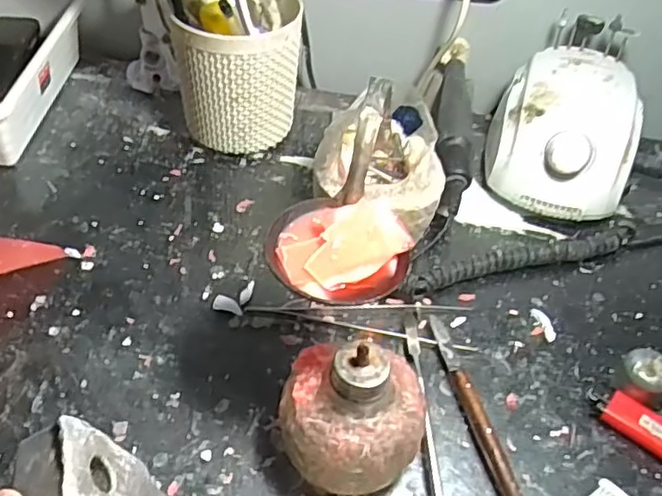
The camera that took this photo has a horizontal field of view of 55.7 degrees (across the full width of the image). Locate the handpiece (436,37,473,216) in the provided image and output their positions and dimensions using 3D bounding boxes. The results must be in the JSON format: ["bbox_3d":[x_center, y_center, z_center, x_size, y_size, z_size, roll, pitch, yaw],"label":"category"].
[{"bbox_3d":[0.098,-0.102,0.495,0.026,0.023,0.191,9,49,2],"label":"handpiece"}]

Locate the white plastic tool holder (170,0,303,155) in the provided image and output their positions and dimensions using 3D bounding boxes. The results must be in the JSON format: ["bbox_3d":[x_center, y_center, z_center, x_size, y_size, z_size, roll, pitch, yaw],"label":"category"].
[{"bbox_3d":[-0.072,-0.140,0.497,0.092,0.110,0.088,3,49,-3],"label":"white plastic tool holder"}]

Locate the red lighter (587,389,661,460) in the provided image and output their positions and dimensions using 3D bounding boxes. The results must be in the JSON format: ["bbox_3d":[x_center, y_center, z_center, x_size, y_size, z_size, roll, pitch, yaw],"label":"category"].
[{"bbox_3d":[0.190,0.109,0.369,0.078,0.014,0.020,33,54,22],"label":"red lighter"}]

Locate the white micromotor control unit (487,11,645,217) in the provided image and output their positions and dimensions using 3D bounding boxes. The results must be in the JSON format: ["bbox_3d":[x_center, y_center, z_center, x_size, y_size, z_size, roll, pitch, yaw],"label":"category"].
[{"bbox_3d":[0.188,-0.098,0.505,0.112,0.087,0.148,23,51,14],"label":"white micromotor control unit"}]

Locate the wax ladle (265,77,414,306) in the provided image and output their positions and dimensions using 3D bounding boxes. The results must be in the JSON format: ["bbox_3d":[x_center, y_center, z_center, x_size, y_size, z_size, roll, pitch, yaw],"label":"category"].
[{"bbox_3d":[0.006,-0.032,0.326,0.071,0.043,0.120,3,49,-3],"label":"wax ladle"}]

